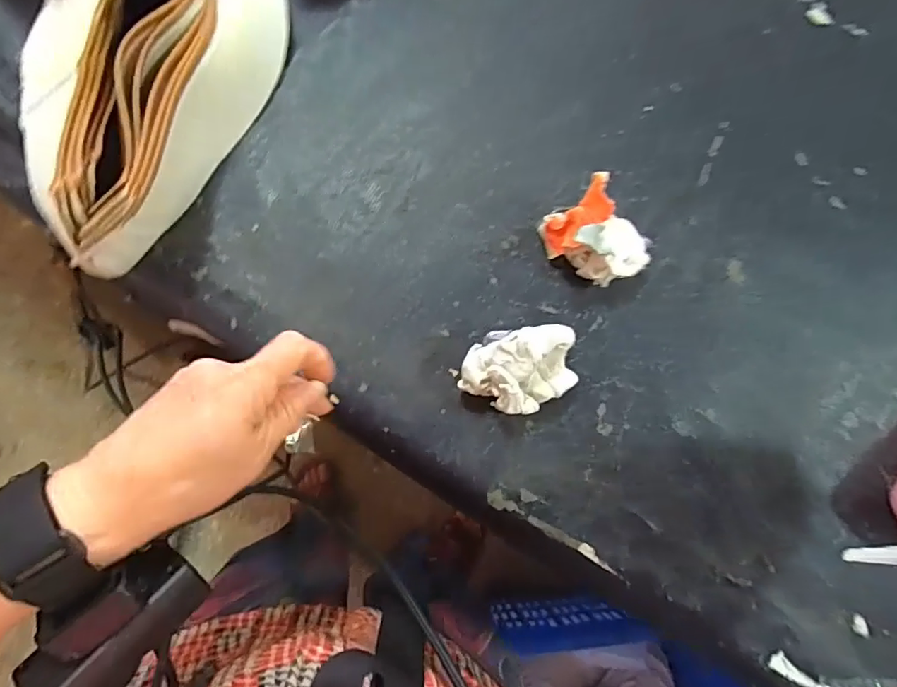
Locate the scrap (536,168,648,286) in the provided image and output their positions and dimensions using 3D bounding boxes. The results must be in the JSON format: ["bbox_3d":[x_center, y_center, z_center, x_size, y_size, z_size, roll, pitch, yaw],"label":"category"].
[{"bbox_3d":[0.091,-0.064,0.319,0.066,0.043,0.047,40,85,2],"label":"scrap"}]

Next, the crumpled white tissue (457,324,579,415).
[{"bbox_3d":[0.042,0.017,0.312,0.068,0.041,0.048,-7,85,-3],"label":"crumpled white tissue"}]

